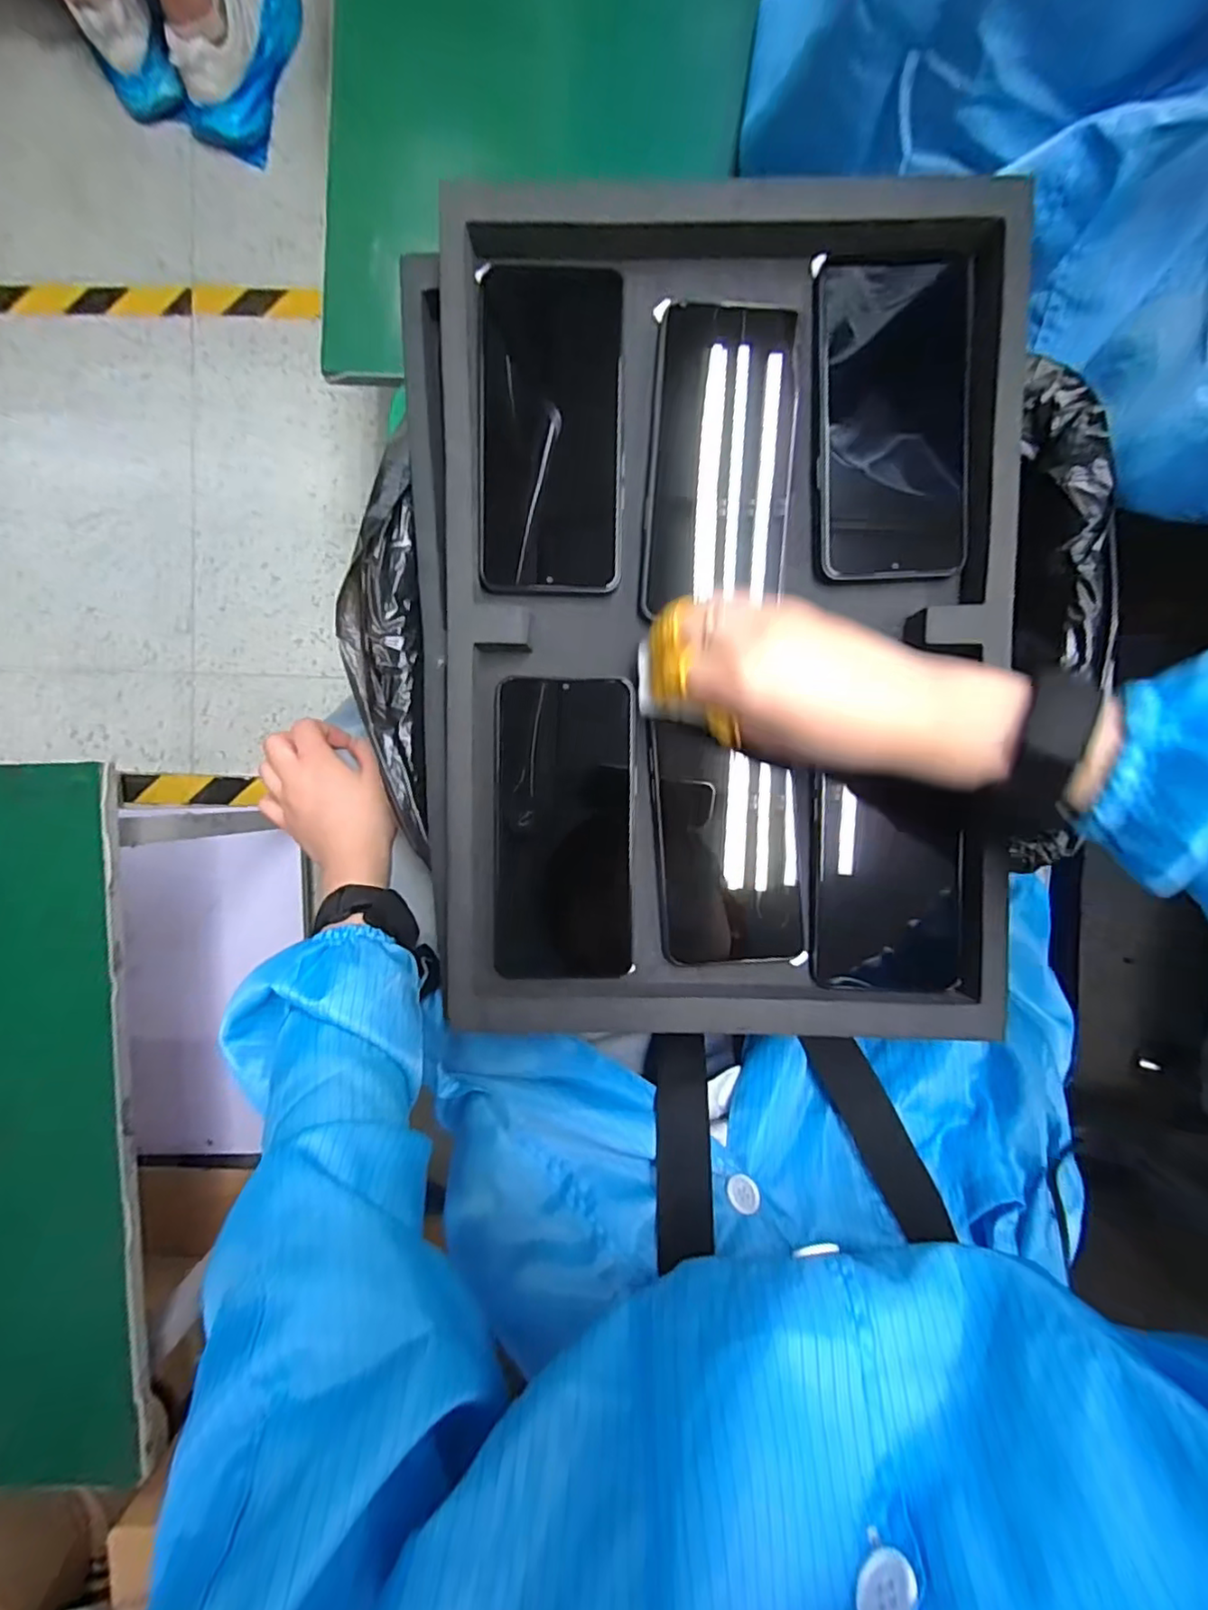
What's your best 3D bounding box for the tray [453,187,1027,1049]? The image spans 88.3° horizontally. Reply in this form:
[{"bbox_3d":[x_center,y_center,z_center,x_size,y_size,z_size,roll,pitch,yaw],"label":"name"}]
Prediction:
[{"bbox_3d":[0.057,-0.094,0.331,0.298,0.038,0.420,2,93,1],"label":"tray"}]

